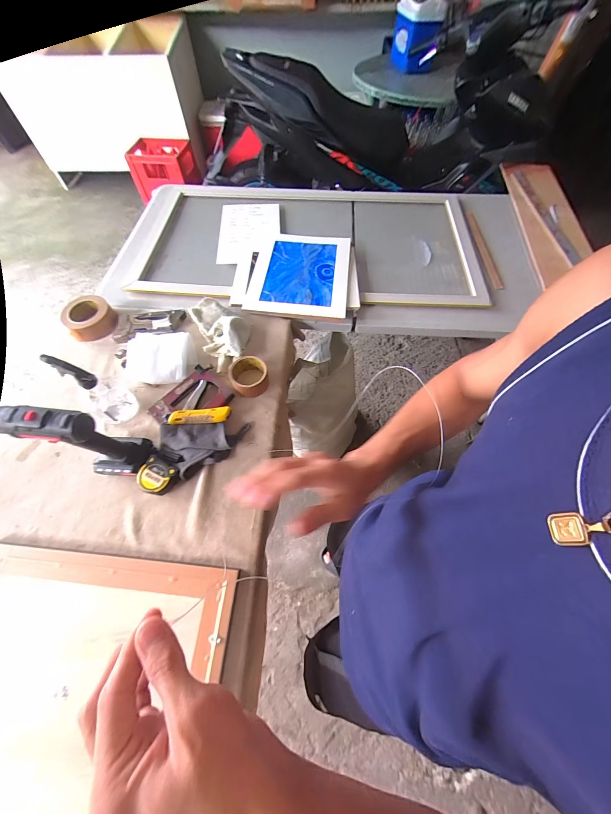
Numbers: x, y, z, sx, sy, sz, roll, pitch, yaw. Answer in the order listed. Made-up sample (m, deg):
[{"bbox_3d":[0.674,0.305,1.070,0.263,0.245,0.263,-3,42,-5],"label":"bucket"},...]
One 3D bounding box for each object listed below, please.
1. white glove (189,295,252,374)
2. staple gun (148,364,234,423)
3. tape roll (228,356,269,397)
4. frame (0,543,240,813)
[{"bbox_3d":[-0.212,-0.197,0.755,0.131,0.053,0.201,-32,65,-15],"label":"white glove"},{"bbox_3d":[-0.256,-0.013,0.672,0.123,0.029,0.167,35,67,18],"label":"staple gun"},{"bbox_3d":[-0.131,-0.072,0.684,0.083,0.049,0.086,0,61,1],"label":"tape roll"},{"bbox_3d":[-0.373,0.434,0.447,0.471,0.022,0.373,4,61,3],"label":"frame"}]

